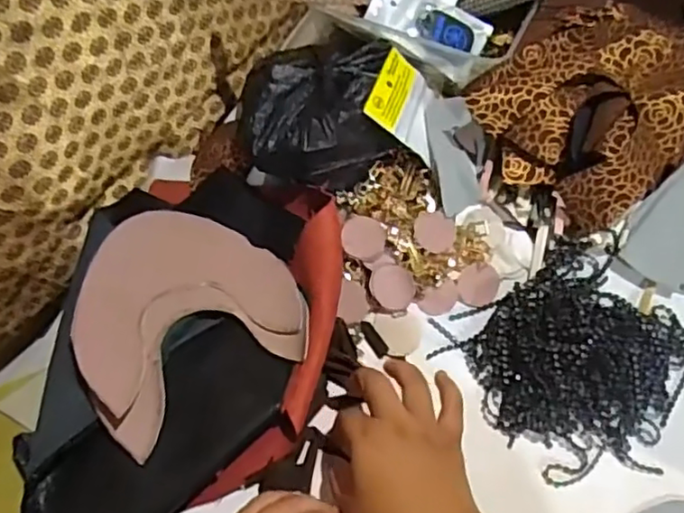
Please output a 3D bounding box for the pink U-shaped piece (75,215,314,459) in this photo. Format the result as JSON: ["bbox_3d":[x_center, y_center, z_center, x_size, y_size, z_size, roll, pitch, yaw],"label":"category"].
[{"bbox_3d":[-0.120,0.034,0.472,0.158,0.042,0.169,-30,66,-12],"label":"pink U-shaped piece"}]

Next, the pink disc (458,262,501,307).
[{"bbox_3d":[0.109,0.022,0.497,0.032,0.004,0.033,0,87,-8],"label":"pink disc"}]

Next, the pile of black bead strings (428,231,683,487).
[{"bbox_3d":[0.178,0.069,0.458,0.163,0.030,0.148,-35,67,-15],"label":"pile of black bead strings"}]

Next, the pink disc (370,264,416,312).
[{"bbox_3d":[0.040,0.024,0.488,0.034,0.004,0.034,1,79,-5],"label":"pink disc"}]

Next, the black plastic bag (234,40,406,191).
[{"bbox_3d":[-0.017,-0.118,0.526,0.140,0.075,0.115,-30,66,-12],"label":"black plastic bag"}]

